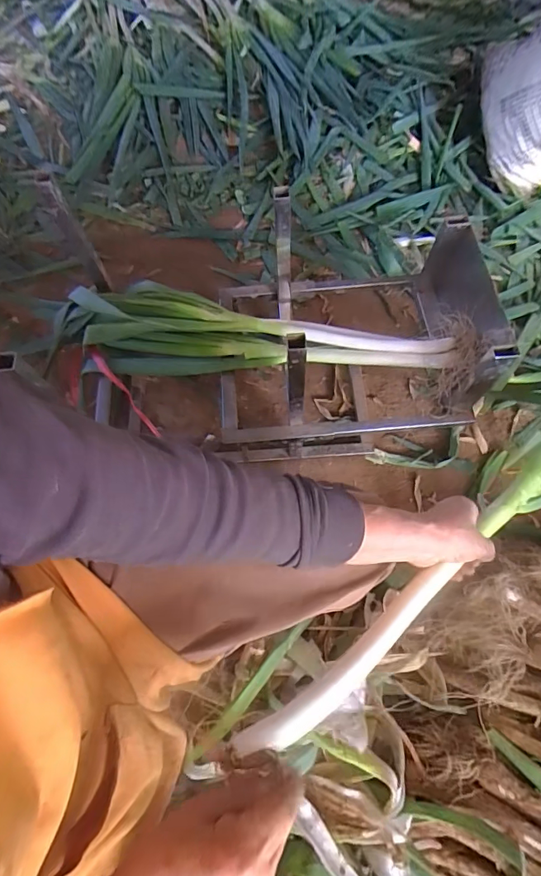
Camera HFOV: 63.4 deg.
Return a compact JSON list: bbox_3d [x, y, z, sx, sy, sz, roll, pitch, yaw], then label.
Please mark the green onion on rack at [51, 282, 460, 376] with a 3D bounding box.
[{"bbox_3d":[-0.048,-0.207,0.834,0.761,0.081,0.160,2,67,2],"label":"green onion on rack"}]

